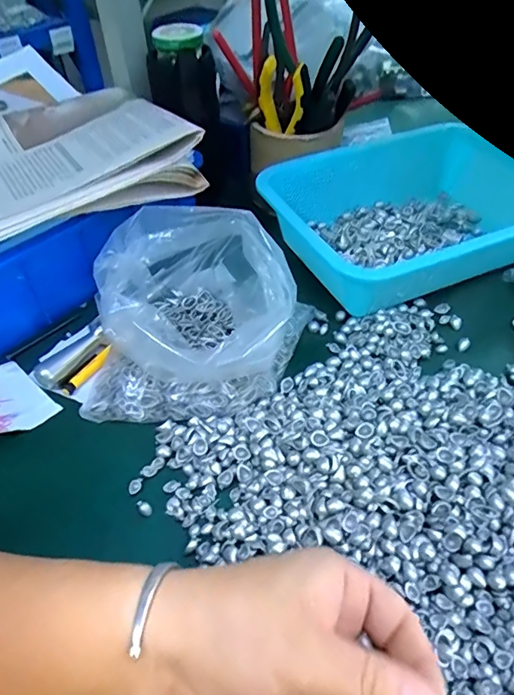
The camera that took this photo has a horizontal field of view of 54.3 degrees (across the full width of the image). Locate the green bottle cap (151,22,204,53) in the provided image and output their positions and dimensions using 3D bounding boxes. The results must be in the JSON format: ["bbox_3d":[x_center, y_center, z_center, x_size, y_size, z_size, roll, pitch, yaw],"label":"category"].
[{"bbox_3d":[-0.073,-0.288,0.465,0.046,0.016,0.049,-4,47,0],"label":"green bottle cap"}]

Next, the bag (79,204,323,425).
[{"bbox_3d":[-0.045,-0.024,0.373,0.150,0.090,0.147,10,49,12],"label":"bag"}]

